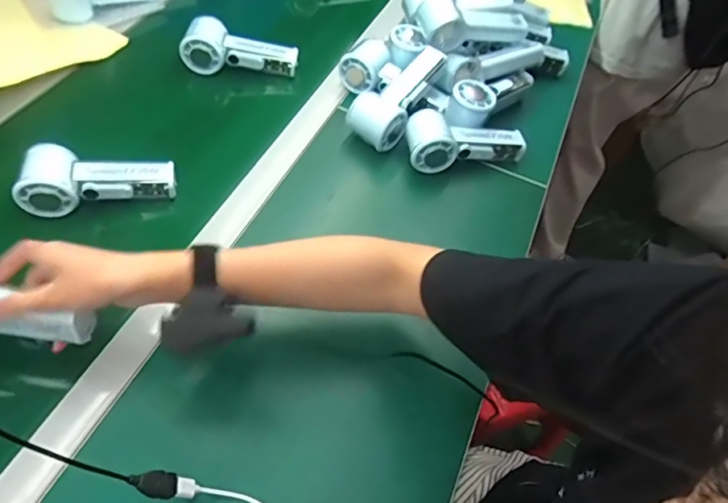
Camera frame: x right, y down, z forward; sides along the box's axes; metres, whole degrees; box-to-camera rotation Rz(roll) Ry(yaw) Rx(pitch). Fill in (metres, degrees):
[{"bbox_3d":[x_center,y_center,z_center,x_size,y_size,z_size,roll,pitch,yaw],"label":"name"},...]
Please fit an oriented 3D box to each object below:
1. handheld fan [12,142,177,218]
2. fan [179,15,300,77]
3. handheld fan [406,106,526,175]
[{"bbox_3d":[-0.285,-0.080,0.560,0.149,0.052,0.055,-5,56,-10],"label":"handheld fan"},{"bbox_3d":[-0.170,-0.276,0.716,0.153,0.049,0.056,8,55,0],"label":"fan"},{"bbox_3d":[0.131,-0.132,0.652,0.152,0.065,0.057,-2,54,-6],"label":"handheld fan"}]

